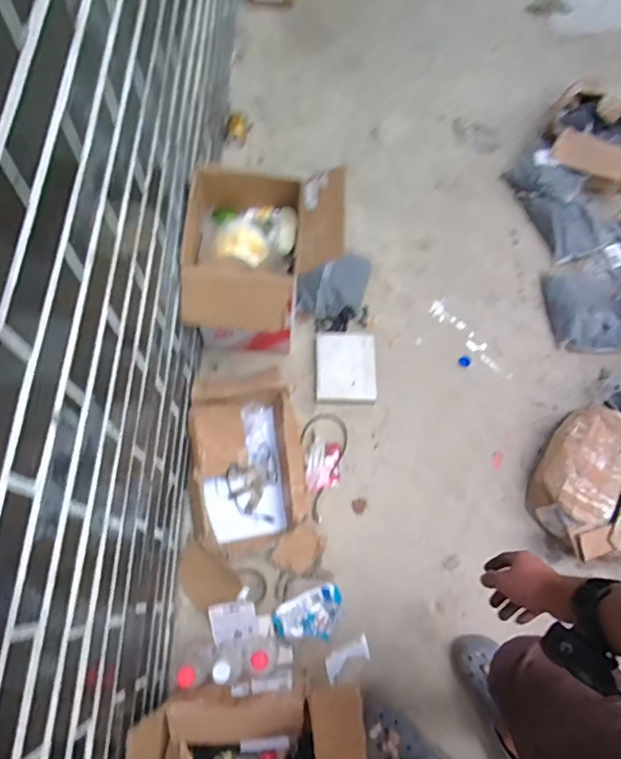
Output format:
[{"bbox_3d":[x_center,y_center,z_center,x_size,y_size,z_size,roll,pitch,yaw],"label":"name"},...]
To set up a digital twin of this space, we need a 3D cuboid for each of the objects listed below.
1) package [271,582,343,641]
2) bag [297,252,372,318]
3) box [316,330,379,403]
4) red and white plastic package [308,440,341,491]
[{"bbox_3d":[0.000,0.520,1.125,0.155,0.014,0.100,-22,71,-10],"label":"package"},{"bbox_3d":[0.071,-0.248,1.373,0.218,0.098,0.138,-9,70,-6],"label":"bag"},{"bbox_3d":[0.093,-0.034,1.330,0.152,0.025,0.195,1,69,-2],"label":"box"},{"bbox_3d":[0.032,0.208,1.240,0.080,0.023,0.116,2,69,-1],"label":"red and white plastic package"}]

